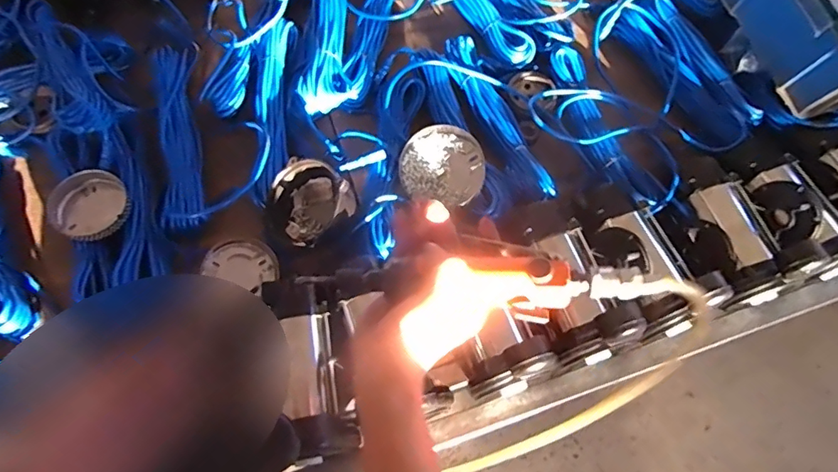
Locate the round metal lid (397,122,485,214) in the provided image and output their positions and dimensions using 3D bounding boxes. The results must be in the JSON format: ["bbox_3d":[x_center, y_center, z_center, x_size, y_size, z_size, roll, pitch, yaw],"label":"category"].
[{"bbox_3d":[0.040,-0.114,0.801,0.132,0.011,0.127,0,87,-3],"label":"round metal lid"}]

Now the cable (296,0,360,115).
[{"bbox_3d":[-0.156,-0.376,0.893,0.107,0.049,0.351,2,66,-2],"label":"cable"}]

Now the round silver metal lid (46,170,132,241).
[{"bbox_3d":[-0.489,-0.040,0.740,0.107,0.028,0.104,1,66,-2],"label":"round silver metal lid"}]

